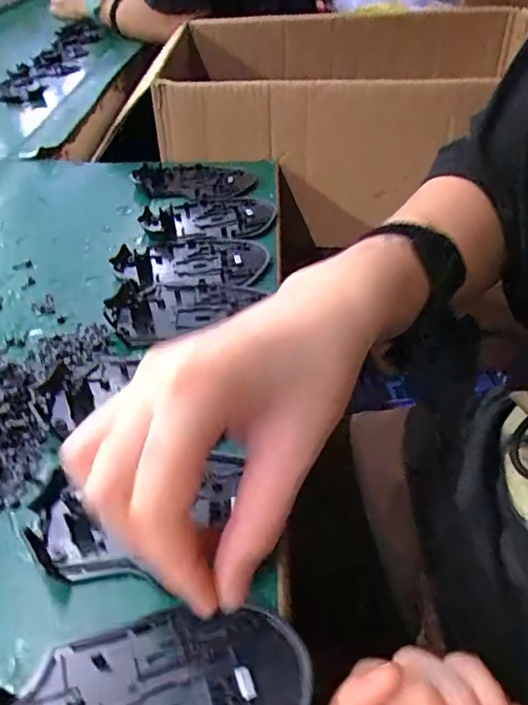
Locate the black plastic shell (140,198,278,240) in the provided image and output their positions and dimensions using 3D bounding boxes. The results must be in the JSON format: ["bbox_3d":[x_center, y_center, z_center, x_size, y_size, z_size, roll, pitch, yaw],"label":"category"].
[{"bbox_3d":[-0.048,-0.121,0.488,0.113,0.014,0.073,-6,41,-5],"label":"black plastic shell"}]

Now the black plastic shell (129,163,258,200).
[{"bbox_3d":[-0.066,-0.168,0.540,0.115,0.015,0.057,-6,41,-5],"label":"black plastic shell"}]

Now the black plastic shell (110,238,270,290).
[{"bbox_3d":[-0.055,-0.071,0.429,0.114,0.011,0.068,-8,41,-7],"label":"black plastic shell"}]

